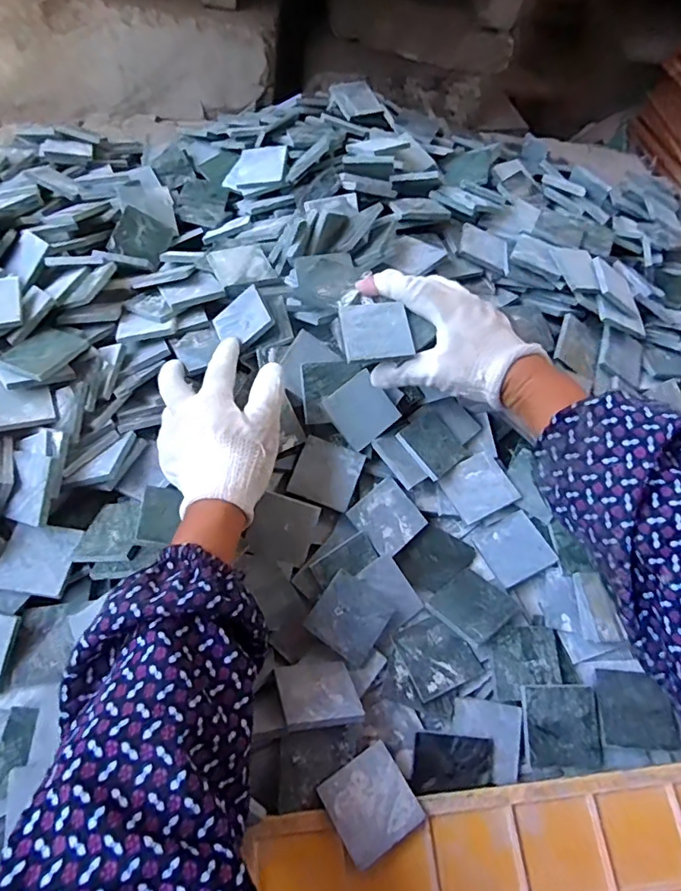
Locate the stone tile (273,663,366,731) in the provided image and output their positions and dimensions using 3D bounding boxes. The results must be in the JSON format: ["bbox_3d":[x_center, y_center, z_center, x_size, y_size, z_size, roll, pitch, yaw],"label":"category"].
[{"bbox_3d":[-0.015,0.159,0.342,0.049,0.005,0.049,2,18,-18],"label":"stone tile"}]

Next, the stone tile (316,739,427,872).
[{"bbox_3d":[0.019,0.217,0.322,0.049,0.009,0.049,-28,64,-18],"label":"stone tile"}]

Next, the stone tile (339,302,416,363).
[{"bbox_3d":[0.026,-0.085,0.390,0.049,0.009,0.049,-6,59,-6],"label":"stone tile"}]

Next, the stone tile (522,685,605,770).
[{"bbox_3d":[0.150,0.188,0.356,0.050,0.005,0.050,-1,76,-2],"label":"stone tile"}]

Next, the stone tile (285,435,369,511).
[{"bbox_3d":[-0.011,0.023,0.425,0.049,0.008,0.049,21,86,9],"label":"stone tile"}]

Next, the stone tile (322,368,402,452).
[{"bbox_3d":[0.018,-0.029,0.430,0.047,0.004,0.049,-38,95,-9],"label":"stone tile"}]

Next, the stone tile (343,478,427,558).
[{"bbox_3d":[0.038,0.058,0.421,0.049,0.004,0.049,-38,86,-22],"label":"stone tile"}]

